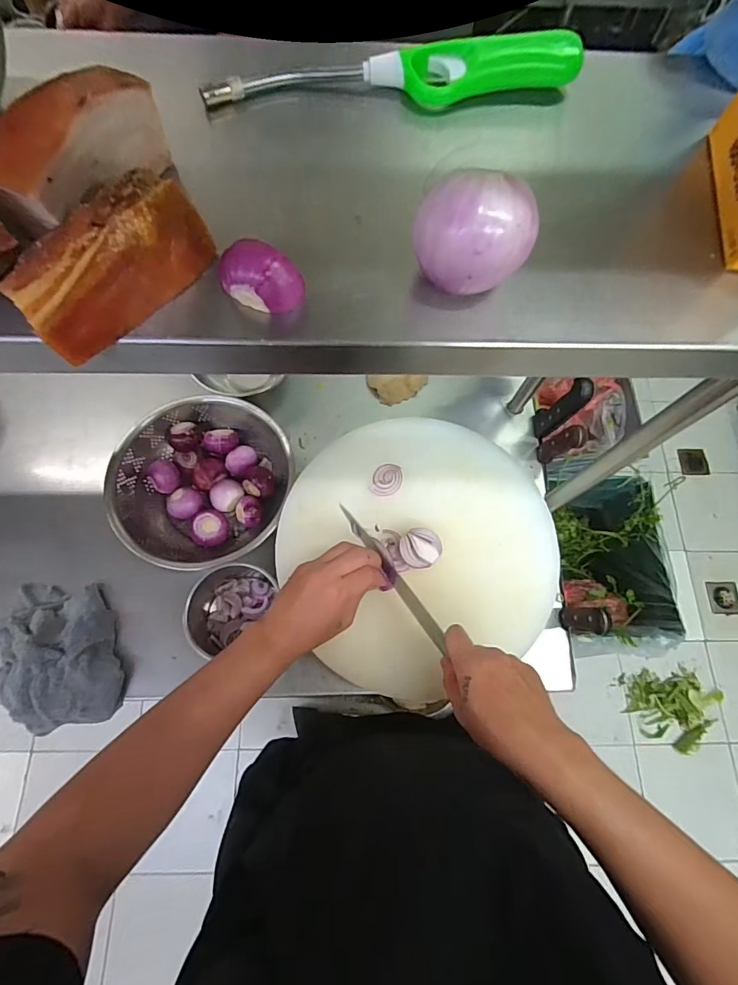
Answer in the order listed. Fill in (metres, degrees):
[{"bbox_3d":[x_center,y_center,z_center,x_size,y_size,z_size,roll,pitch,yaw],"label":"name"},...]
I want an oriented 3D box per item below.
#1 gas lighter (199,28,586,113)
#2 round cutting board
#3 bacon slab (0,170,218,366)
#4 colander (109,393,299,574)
[{"bbox_3d":[0.016,-0.270,0.286,0.238,0.028,0.023,-7,72,-5],"label":"gas lighter"},{"bbox_3d":[0.063,0.061,0.574,0.328,0.036,0.336,1,71,-2],"label":"round cutting board"},{"bbox_3d":[-0.125,-0.112,0.221,0.029,0.042,0.096,41,75,11],"label":"bacon slab"},{"bbox_3d":[-0.237,-0.019,0.650,0.243,0.112,0.238,1,71,-2],"label":"colander"}]

